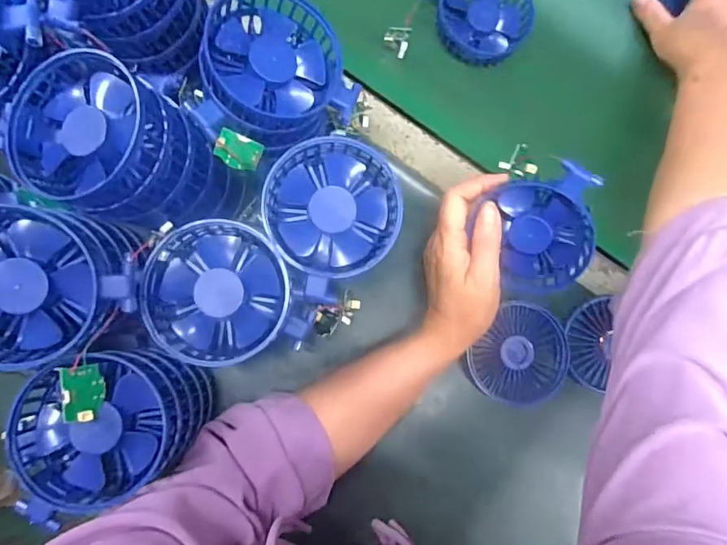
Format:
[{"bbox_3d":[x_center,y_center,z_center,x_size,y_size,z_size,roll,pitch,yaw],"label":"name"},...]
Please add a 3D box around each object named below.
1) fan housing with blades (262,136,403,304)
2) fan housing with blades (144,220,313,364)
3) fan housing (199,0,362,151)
[{"bbox_3d":[-0.019,-0.043,0.327,0.091,0.026,0.091,1,82,-6],"label":"fan housing with blades"},{"bbox_3d":[-0.091,0.014,0.317,0.099,0.036,0.095,-15,84,-8],"label":"fan housing with blades"},{"bbox_3d":[-0.060,-0.136,0.332,0.089,0.036,0.089,1,88,-21],"label":"fan housing"}]

